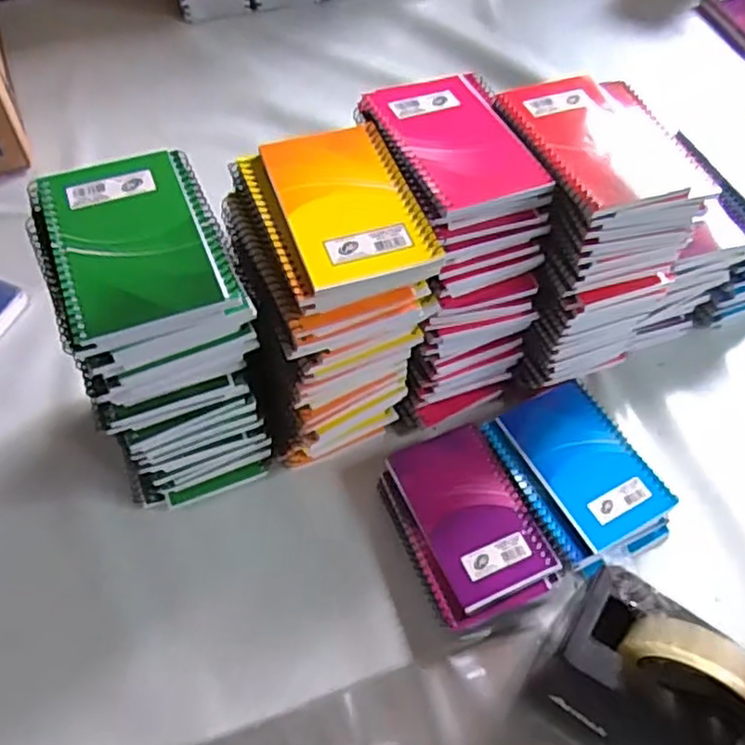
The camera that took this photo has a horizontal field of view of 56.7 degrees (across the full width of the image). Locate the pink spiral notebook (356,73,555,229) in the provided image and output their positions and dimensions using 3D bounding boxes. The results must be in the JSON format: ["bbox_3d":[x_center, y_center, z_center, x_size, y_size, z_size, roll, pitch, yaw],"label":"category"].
[{"bbox_3d":[0.054,-0.160,0.479,0.091,0.019,0.134,-18,58,-13],"label":"pink spiral notebook"}]

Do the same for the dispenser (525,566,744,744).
[{"bbox_3d":[0.180,0.194,0.420,0.140,0.117,0.078,33,61,19],"label":"dispenser"}]

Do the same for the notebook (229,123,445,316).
[{"bbox_3d":[-0.025,-0.102,0.436,0.097,0.020,0.131,-15,58,-12],"label":"notebook"}]

